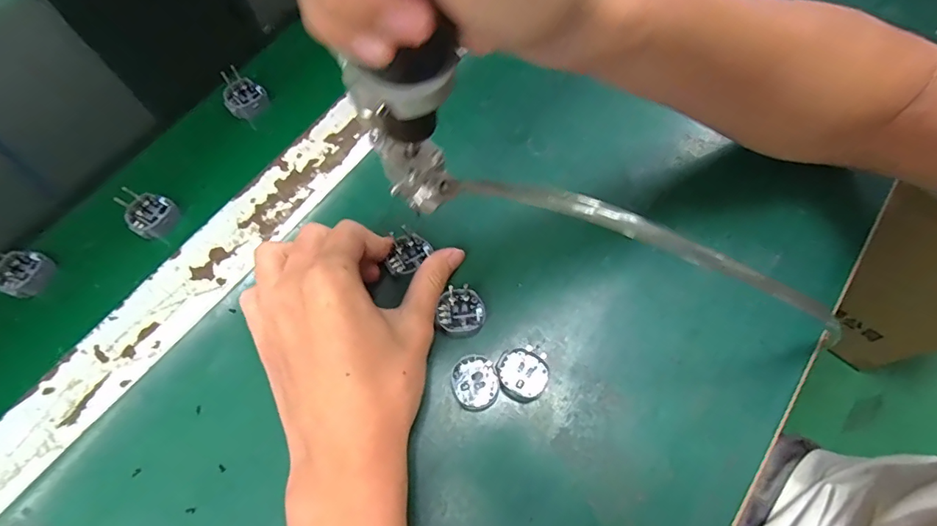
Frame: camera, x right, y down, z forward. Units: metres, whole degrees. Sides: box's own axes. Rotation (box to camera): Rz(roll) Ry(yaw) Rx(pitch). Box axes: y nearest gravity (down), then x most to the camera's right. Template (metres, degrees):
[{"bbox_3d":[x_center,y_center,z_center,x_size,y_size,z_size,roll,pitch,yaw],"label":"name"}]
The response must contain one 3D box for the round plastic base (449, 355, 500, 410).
[{"bbox_3d":[0.003,0.065,0.262,0.025,0.005,0.027,-6,67,-2],"label":"round plastic base"}]

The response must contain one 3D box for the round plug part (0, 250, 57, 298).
[{"bbox_3d":[-0.281,0.004,0.298,0.029,0.022,0.028,0,67,1],"label":"round plug part"}]

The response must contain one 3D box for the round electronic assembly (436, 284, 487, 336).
[{"bbox_3d":[-0.004,0.028,0.276,0.026,0.007,0.028,0,67,1],"label":"round electronic assembly"}]

